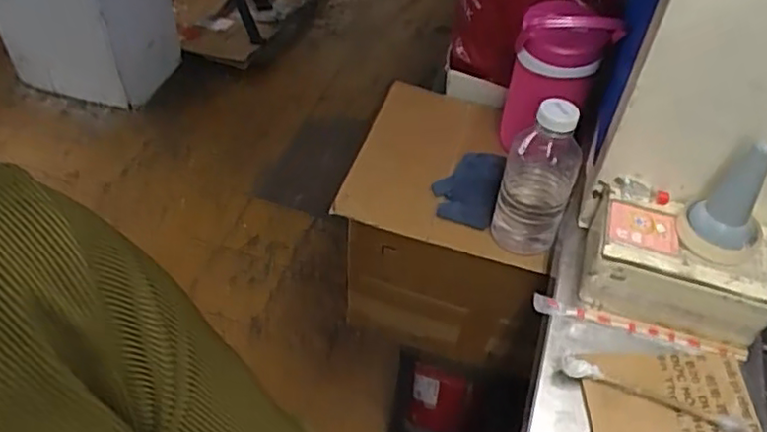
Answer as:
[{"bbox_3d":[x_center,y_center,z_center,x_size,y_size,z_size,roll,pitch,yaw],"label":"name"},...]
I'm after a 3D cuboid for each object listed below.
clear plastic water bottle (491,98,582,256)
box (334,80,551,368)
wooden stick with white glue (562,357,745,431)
[{"bbox_3d":[0.204,-0.045,0.848,0.087,0.227,0.074,14,48,8],"label":"clear plastic water bottle"},{"bbox_3d":[0.121,0.022,1.104,0.324,0.339,0.310,16,49,10],"label":"box"},{"bbox_3d":[0.278,0.186,0.665,0.185,0.019,0.017,17,49,11],"label":"wooden stick with white glue"}]

